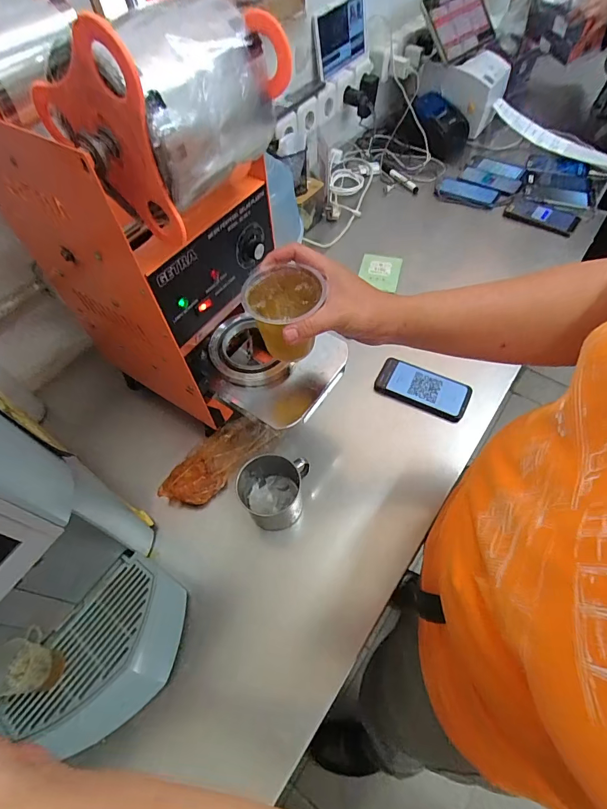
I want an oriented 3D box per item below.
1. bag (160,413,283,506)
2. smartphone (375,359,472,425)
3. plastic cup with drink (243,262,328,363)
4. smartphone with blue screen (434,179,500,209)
[{"bbox_3d":[-0.140,0.089,0.673,0.213,0.042,0.083,-36,64,-19],"label":"bag"},{"bbox_3d":[0.220,-0.029,0.739,0.166,0.017,0.078,21,74,12],"label":"smartphone"},{"bbox_3d":[-0.024,-0.100,0.463,0.084,0.087,0.082,-1,58,2],"label":"plastic cup with drink"},{"bbox_3d":[0.438,-0.568,1.071,0.160,0.009,0.085,23,74,17],"label":"smartphone with blue screen"}]

